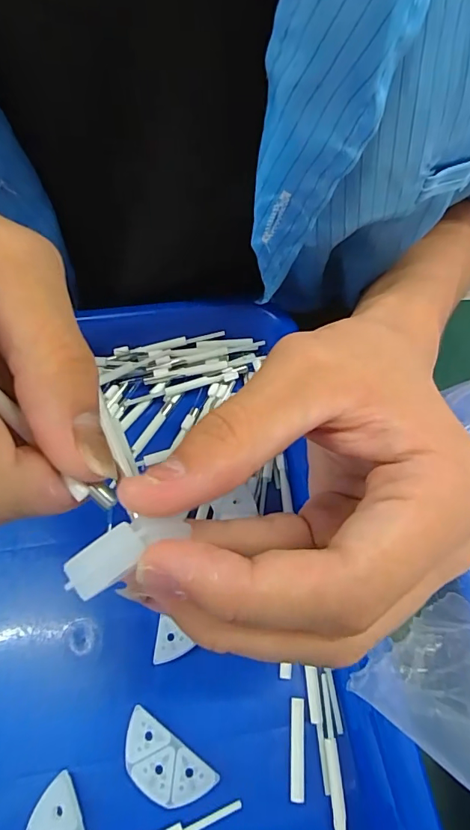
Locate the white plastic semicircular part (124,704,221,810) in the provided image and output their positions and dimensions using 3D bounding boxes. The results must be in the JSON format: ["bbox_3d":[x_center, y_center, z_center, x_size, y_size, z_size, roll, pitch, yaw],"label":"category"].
[{"bbox_3d":[-0.028,0.134,0.176,0.039,0.006,0.020,33,65,15],"label":"white plastic semicircular part"}]

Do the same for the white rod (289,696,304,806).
[{"bbox_3d":[0.025,0.132,0.182,0.005,0.004,0.034,5,61,1],"label":"white rod"}]

